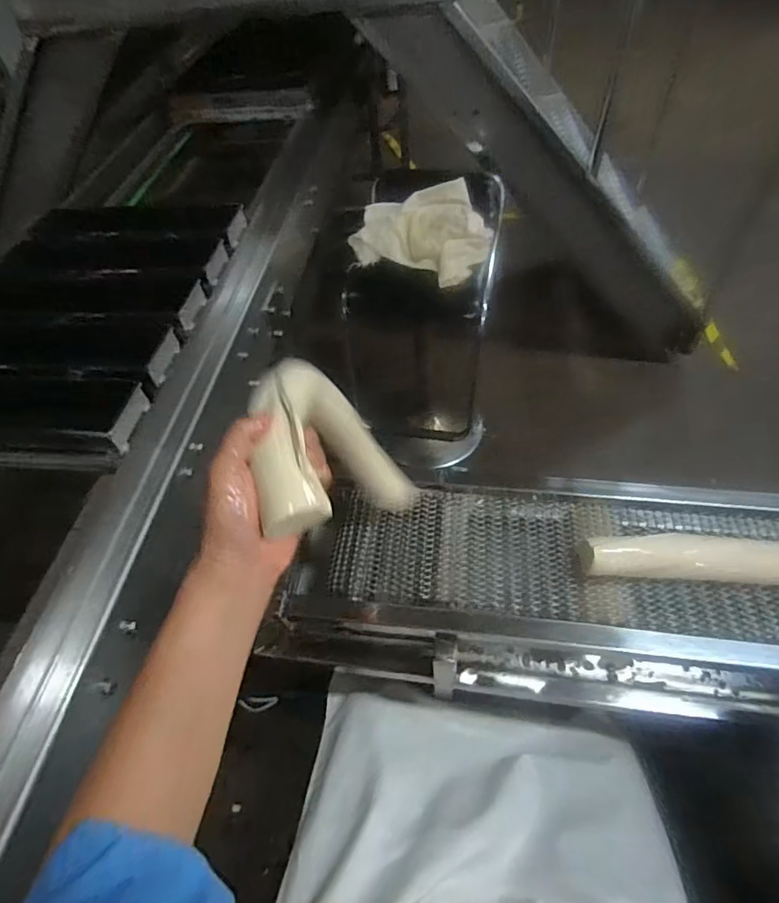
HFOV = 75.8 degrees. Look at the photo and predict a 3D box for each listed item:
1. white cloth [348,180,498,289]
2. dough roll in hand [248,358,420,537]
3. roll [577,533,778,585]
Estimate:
[{"bbox_3d":[0.073,-0.516,1.191,0.312,0.089,0.261,-11,53,-4],"label":"white cloth"},{"bbox_3d":[-0.043,-0.001,0.478,0.091,0.250,0.123,20,92,18],"label":"dough roll in hand"},{"bbox_3d":[0.390,0.120,0.543,0.345,0.057,0.042,1,53,5],"label":"roll"}]

